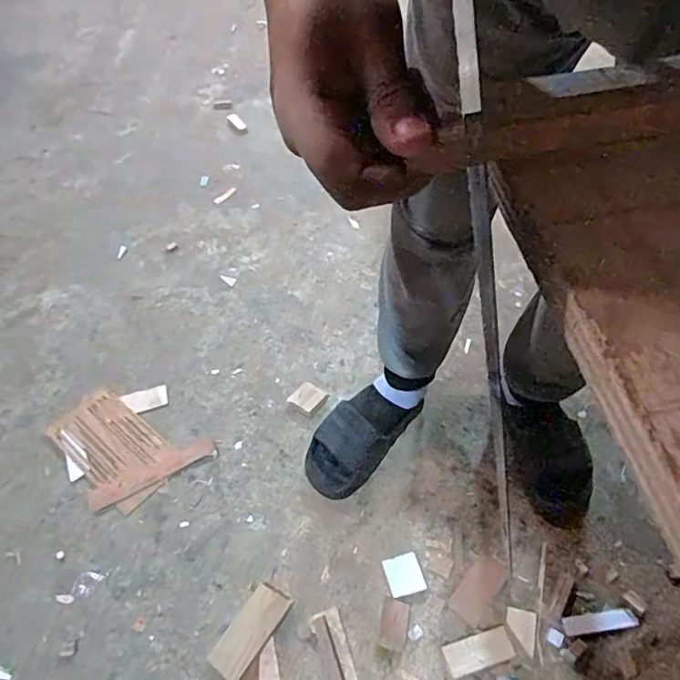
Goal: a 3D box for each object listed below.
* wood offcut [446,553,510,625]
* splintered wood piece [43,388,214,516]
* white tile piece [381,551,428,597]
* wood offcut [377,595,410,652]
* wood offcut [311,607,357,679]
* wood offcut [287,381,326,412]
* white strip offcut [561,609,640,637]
[{"bbox_3d":[0.203,0.363,0.768,0.047,0.012,0.098,34,63,27],"label":"wood offcut"},{"bbox_3d":[-0.399,0.200,0.934,0.301,0.014,0.177,20,57,20],"label":"splintered wood piece"},{"bbox_3d":[0.094,0.346,0.774,0.052,0.013,0.054,-15,53,-6],"label":"white tile piece"},{"bbox_3d":[0.076,0.398,0.739,0.037,0.004,0.062,10,54,13],"label":"wood offcut"},{"bbox_3d":[-0.004,0.439,0.719,0.038,0.004,0.124,-18,53,-8],"label":"wood offcut"},{"bbox_3d":[-0.062,0.106,0.970,0.055,0.023,0.050,28,60,24],"label":"wood offcut"},{"bbox_3d":[0.360,0.392,0.727,0.098,0.009,0.024,-9,52,-1],"label":"white strip offcut"}]

